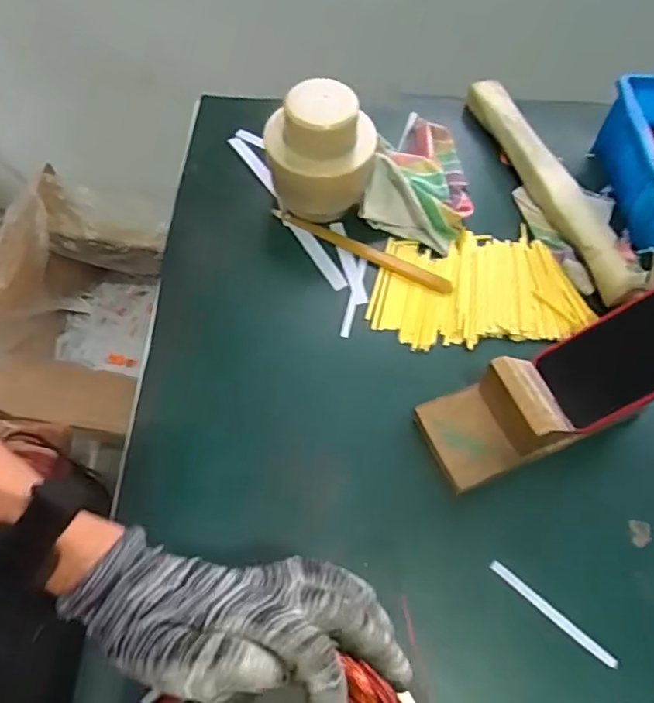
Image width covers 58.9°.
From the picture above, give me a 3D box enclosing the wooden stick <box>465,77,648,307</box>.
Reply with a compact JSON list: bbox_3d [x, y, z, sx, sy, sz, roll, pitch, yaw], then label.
[{"bbox_3d":[0.253,-0.193,0.662,0.047,0.035,0.332,-16,62,-12],"label":"wooden stick"}]

